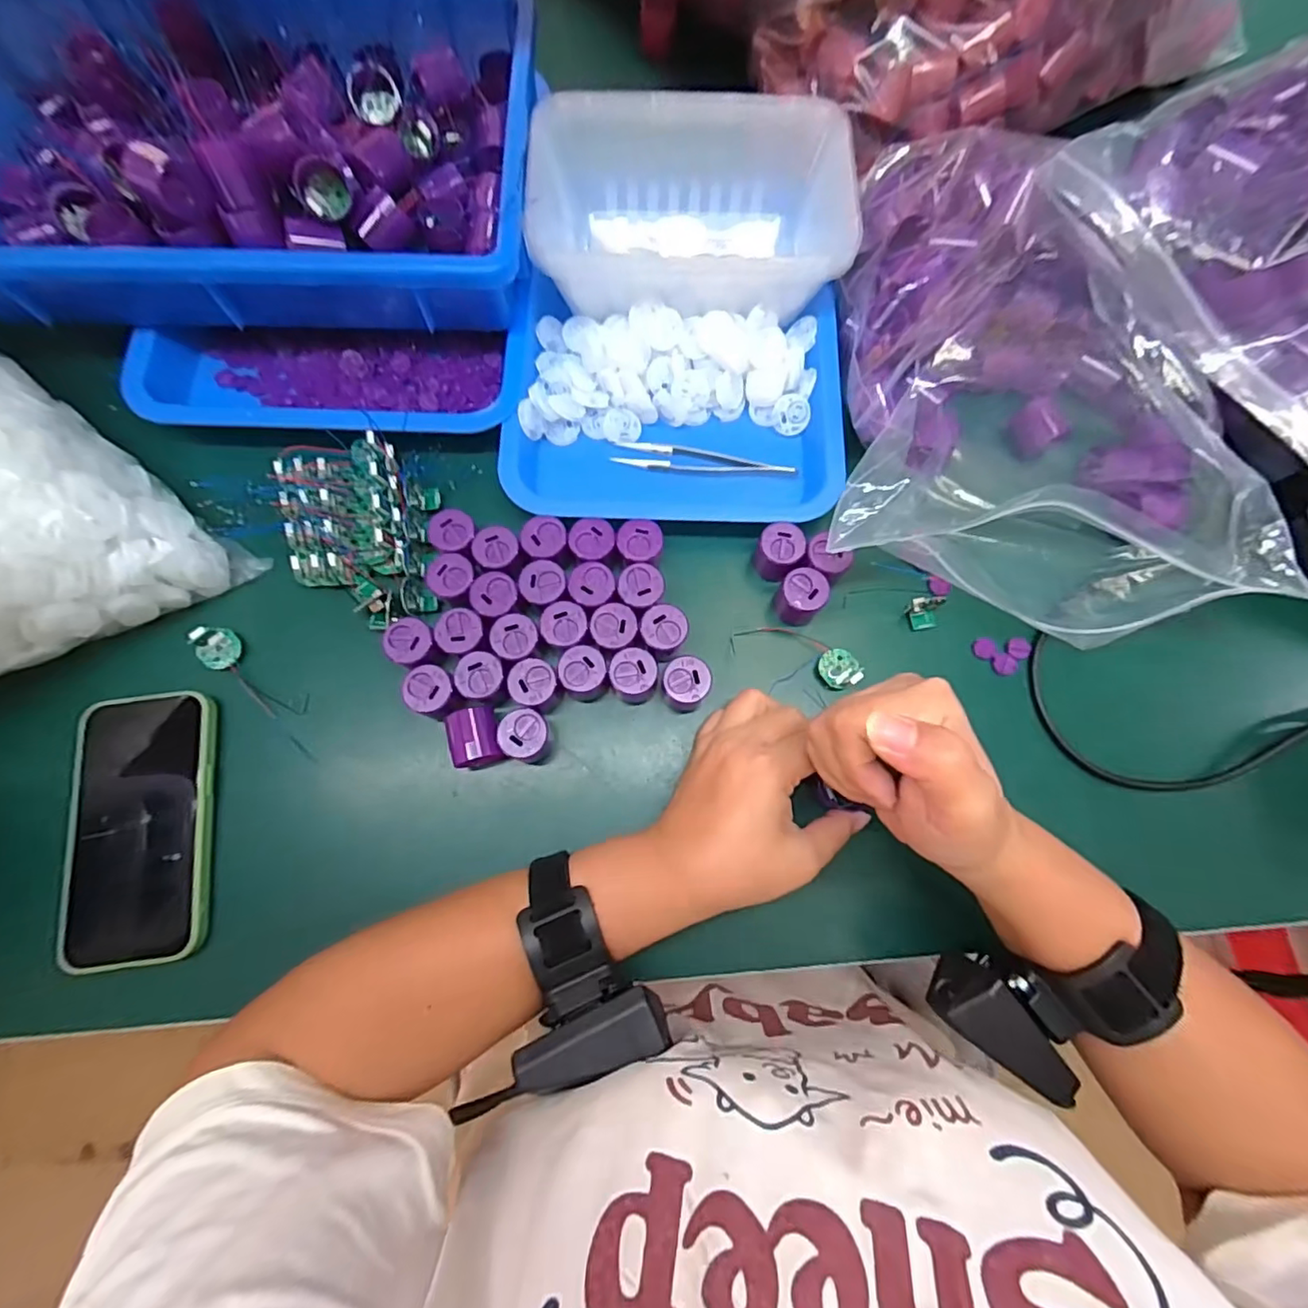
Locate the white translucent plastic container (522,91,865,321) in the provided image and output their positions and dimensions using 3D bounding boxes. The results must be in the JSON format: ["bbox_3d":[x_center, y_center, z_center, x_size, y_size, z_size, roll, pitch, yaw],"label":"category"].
[{"bbox_3d":[0.022,-0.305,0.416,0.216,0.074,0.131,4,77,0],"label":"white translucent plastic container"}]

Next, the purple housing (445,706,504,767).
[{"bbox_3d":[-0.105,0.050,0.351,0.026,0.024,0.034,-19,77,-5],"label":"purple housing"}]

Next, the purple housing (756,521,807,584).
[{"bbox_3d":[0.082,-0.066,0.382,0.030,0.029,0.030,0,76,-1],"label":"purple housing"}]

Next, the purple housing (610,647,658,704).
[{"bbox_3d":[-0.011,0.014,0.361,0.027,0.032,0.030,-4,76,-2],"label":"purple housing"}]

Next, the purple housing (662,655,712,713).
[{"bbox_3d":[0.019,0.019,0.360,0.027,0.033,0.031,13,76,3],"label":"purple housing"}]

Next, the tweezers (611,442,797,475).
[{"bbox_3d":[0.035,-0.131,0.406,0.123,0.009,0.021,7,76,1],"label":"tweezers"}]

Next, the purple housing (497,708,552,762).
[{"bbox_3d":[-0.075,0.048,0.348,0.027,0.031,0.031,-3,76,-1],"label":"purple housing"}]

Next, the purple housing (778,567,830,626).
[{"bbox_3d":[0.093,-0.037,0.375,0.026,0.031,0.029,24,77,5],"label":"purple housing"}]

